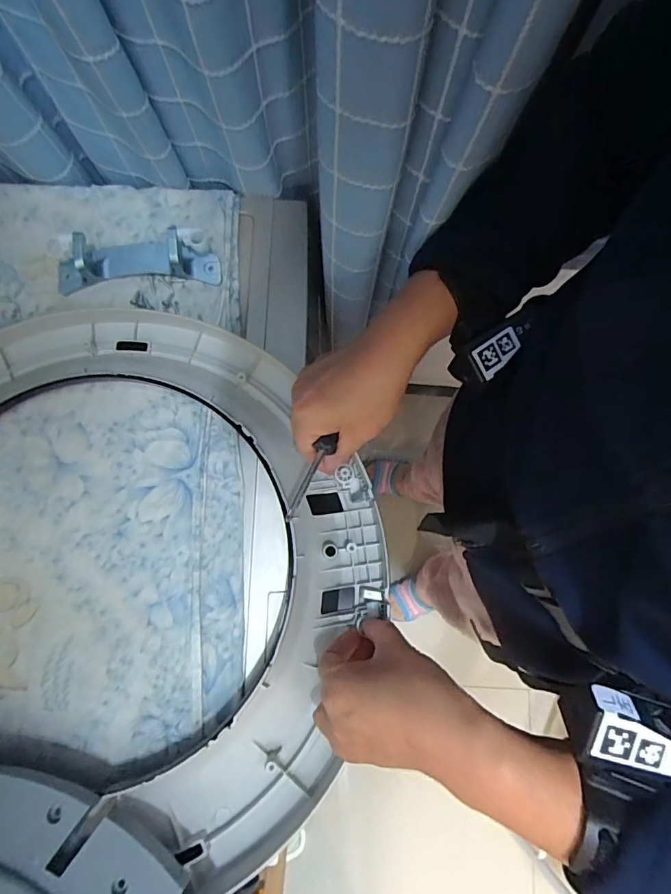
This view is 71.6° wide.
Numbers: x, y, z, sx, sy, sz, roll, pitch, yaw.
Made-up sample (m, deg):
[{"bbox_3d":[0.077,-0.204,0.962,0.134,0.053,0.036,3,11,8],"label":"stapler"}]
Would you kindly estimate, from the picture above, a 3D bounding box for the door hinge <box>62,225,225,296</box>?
[{"bbox_3d":[-0.187,-0.180,0.428,0.149,0.038,0.048,-5,79,-3],"label":"door hinge"}]

